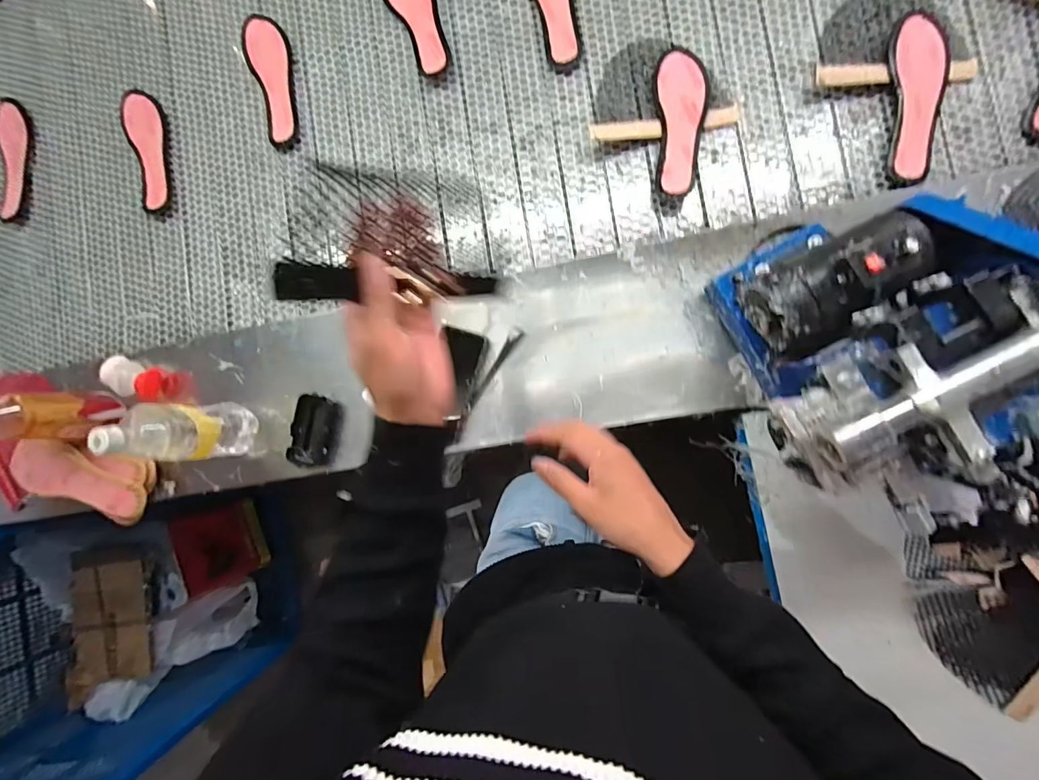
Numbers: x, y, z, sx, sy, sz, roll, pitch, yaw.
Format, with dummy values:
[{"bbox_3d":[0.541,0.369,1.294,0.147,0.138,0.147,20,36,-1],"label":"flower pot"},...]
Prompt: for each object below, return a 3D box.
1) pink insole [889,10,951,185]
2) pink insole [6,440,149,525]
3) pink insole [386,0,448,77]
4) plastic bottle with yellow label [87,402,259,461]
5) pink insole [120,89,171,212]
[{"bbox_3d":[0.552,-0.400,0.620,0.074,0.021,0.237,0,87,9],"label":"pink insole"},{"bbox_3d":[-0.688,0.137,0.702,0.212,0.034,0.103,14,89,8],"label":"pink insole"},{"bbox_3d":[-0.165,-0.615,0.731,0.074,0.020,0.227,-27,83,6],"label":"pink insole"},{"bbox_3d":[-0.453,0.057,0.625,0.060,0.227,0.079,-1,87,8],"label":"plastic bottle with yellow label"},{"bbox_3d":[-0.666,-0.423,0.802,0.077,0.011,0.215,-3,92,3],"label":"pink insole"}]

